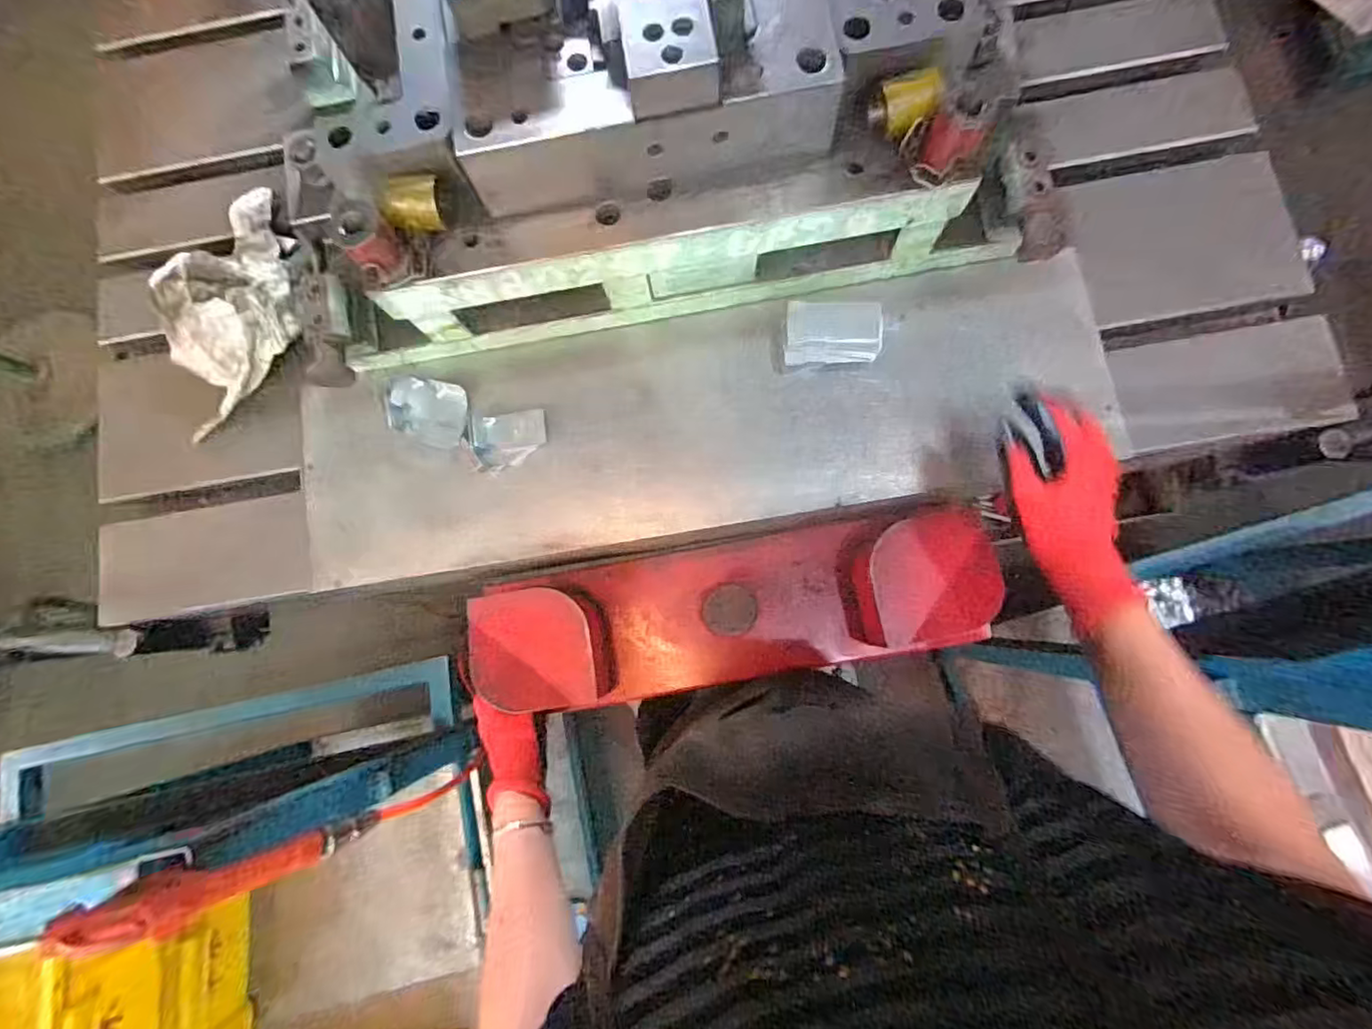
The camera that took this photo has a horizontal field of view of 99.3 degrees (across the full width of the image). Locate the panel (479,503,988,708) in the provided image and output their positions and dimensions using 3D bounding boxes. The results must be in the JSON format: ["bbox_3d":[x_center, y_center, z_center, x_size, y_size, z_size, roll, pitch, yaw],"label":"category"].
[{"bbox_3d":[0.047,0.100,0.610,0.501,0.101,0.144,-10,80,3],"label":"panel"}]

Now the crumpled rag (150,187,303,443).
[{"bbox_3d":[-0.468,-0.212,0.612,0.161,0.080,0.224,-18,80,1],"label":"crumpled rag"}]

